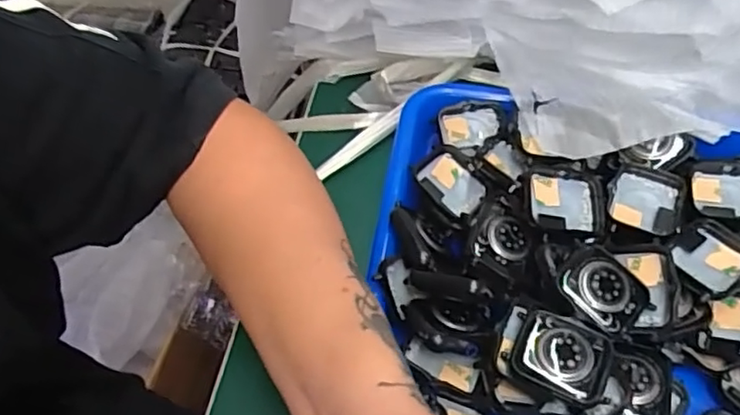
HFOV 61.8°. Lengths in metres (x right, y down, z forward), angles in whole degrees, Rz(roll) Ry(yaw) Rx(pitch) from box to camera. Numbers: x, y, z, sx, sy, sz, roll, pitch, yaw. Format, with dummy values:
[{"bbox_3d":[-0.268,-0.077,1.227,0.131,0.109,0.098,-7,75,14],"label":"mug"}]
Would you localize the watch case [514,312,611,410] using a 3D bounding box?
[{"bbox_3d":[0.089,0.069,0.285,0.041,0.011,0.036,22,60,15],"label":"watch case"}]

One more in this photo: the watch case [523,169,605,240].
[{"bbox_3d":[0.105,-0.002,0.331,0.043,0.010,0.039,4,57,4],"label":"watch case"}]

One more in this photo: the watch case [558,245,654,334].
[{"bbox_3d":[0.115,0.039,0.303,0.033,0.010,0.040,-36,63,-21],"label":"watch case"}]

